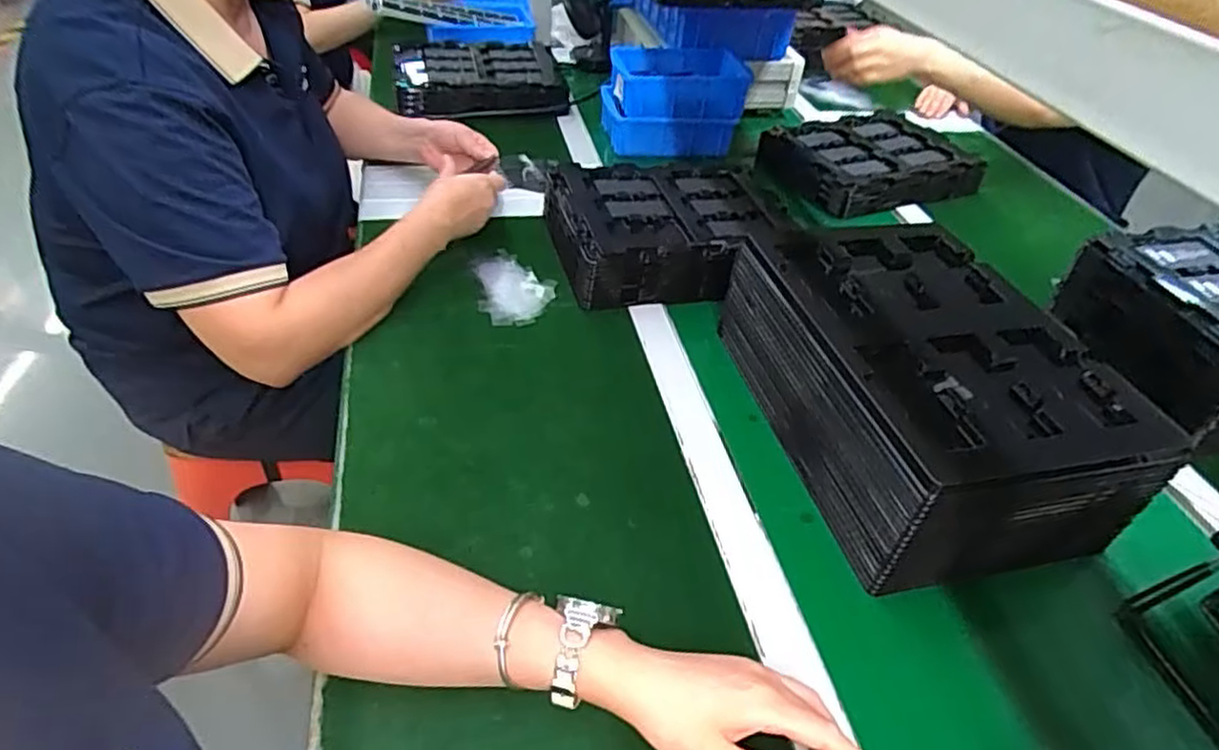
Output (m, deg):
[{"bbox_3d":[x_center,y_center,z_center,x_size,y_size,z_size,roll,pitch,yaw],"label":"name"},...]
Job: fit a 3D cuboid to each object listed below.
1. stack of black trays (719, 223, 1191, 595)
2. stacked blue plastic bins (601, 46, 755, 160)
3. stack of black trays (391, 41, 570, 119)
[{"bbox_3d":[0.278,0.005,0.644,0.231,0.130,0.325,-7,43,-15],"label":"stack of black trays"},{"bbox_3d":[0.099,-0.433,1.114,0.218,0.124,0.149,8,41,1],"label":"stacked blue plastic bins"},{"bbox_3d":[-0.224,-0.510,1.215,0.276,0.057,0.209,-7,43,-15],"label":"stack of black trays"}]

